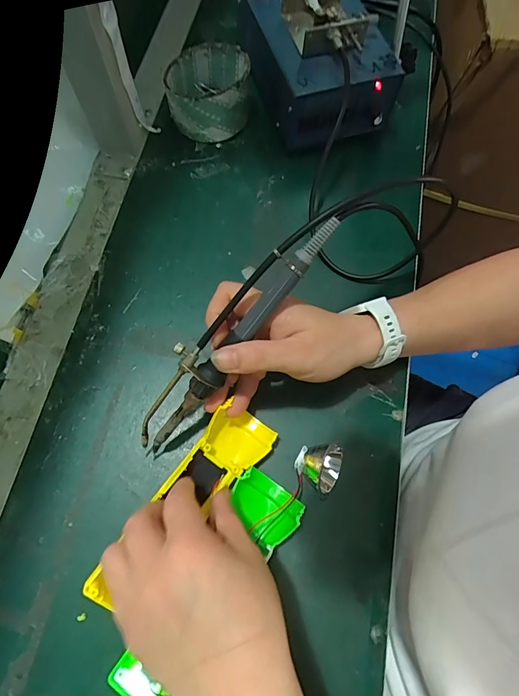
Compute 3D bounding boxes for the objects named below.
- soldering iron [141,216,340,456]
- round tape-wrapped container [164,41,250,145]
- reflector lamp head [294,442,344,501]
[{"bbox_3d":[-0.024,-0.008,0.271,0.033,0.017,0.202,45,105,14],"label":"soldering iron"},{"bbox_3d":[-0.053,-0.273,0.423,0.081,0.051,0.082,0,71,0],"label":"round tape-wrapped container"},{"bbox_3d":[0.046,0.091,0.308,0.033,0.027,0.038,25,73,8],"label":"reflector lamp head"}]

